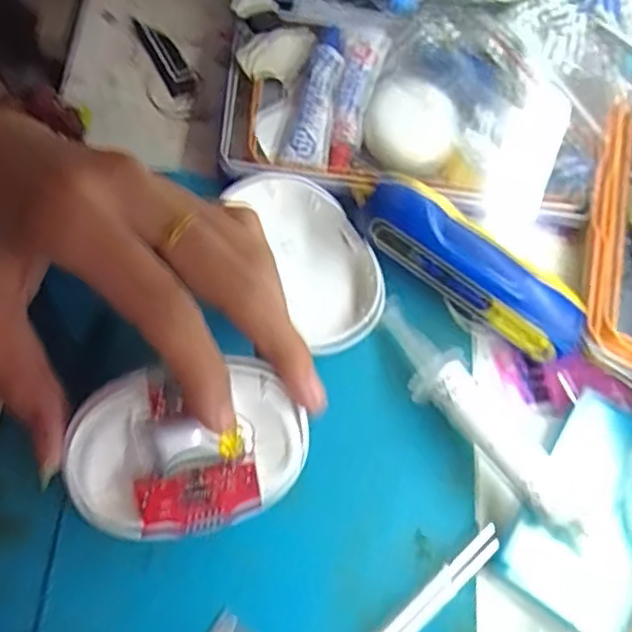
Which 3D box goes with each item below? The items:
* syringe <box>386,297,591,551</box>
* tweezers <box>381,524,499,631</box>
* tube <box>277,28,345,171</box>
[{"bbox_3d":[0.067,0.042,0.283,0.025,0.021,0.122,-35,77,-20],"label":"syringe"},{"bbox_3d":[0.030,0.120,0.256,0.114,0.006,0.009,-36,78,-20],"label":"tweezers"},{"bbox_3d":[0.000,-0.112,0.343,0.022,0.013,0.083,12,67,-4],"label":"tube"}]

